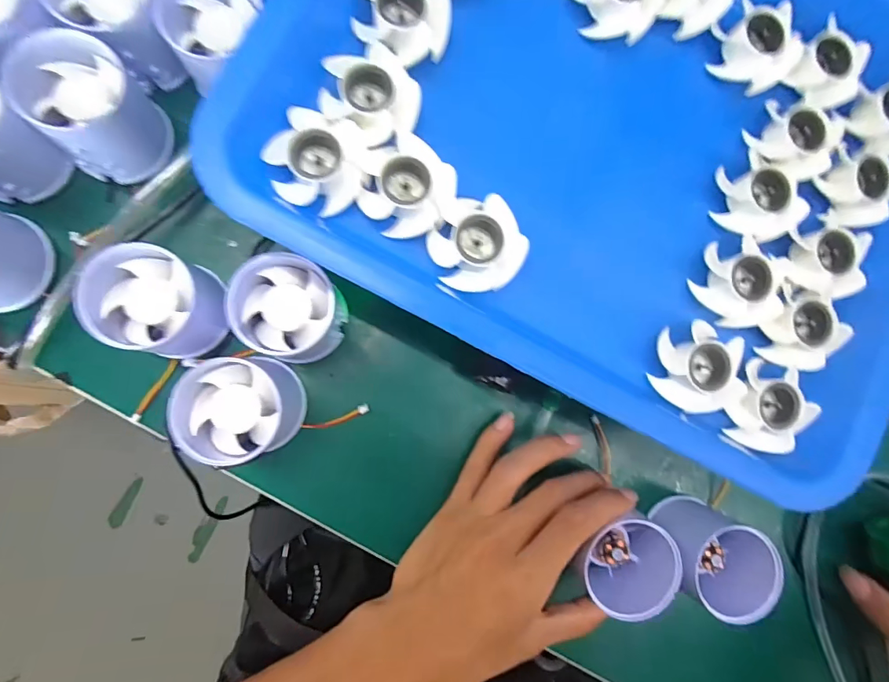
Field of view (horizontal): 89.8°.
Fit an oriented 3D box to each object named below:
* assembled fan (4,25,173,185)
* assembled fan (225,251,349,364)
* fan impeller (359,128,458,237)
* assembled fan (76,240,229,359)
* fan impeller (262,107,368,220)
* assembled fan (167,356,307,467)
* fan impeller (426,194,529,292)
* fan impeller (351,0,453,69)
[{"bbox_3d":[-0.187,-0.123,0.236,0.053,0.044,0.057,-41,92,-9],"label":"assembled fan"},{"bbox_3d":[-0.083,-0.017,0.245,0.053,0.049,0.051,1,86,-8],"label":"assembled fan"},{"bbox_3d":[-0.018,-0.071,0.206,0.040,0.015,0.044,1,86,-8],"label":"fan impeller"},{"bbox_3d":[-0.146,-0.019,0.235,0.061,0.041,0.053,12,85,-7],"label":"assembled fan"},{"bbox_3d":[-0.057,-0.081,0.202,0.039,0.015,0.041,11,85,-7],"label":"fan impeller"},{"bbox_3d":[-0.107,0.036,0.239,0.053,0.046,0.053,-1,86,-8],"label":"assembled fan"},{"bbox_3d":[0.016,-0.043,0.209,0.040,0.015,0.040,-23,90,-9],"label":"fan impeller"},{"bbox_3d":[-0.019,-0.154,0.212,0.044,0.021,0.042,3,86,-8],"label":"fan impeller"}]

